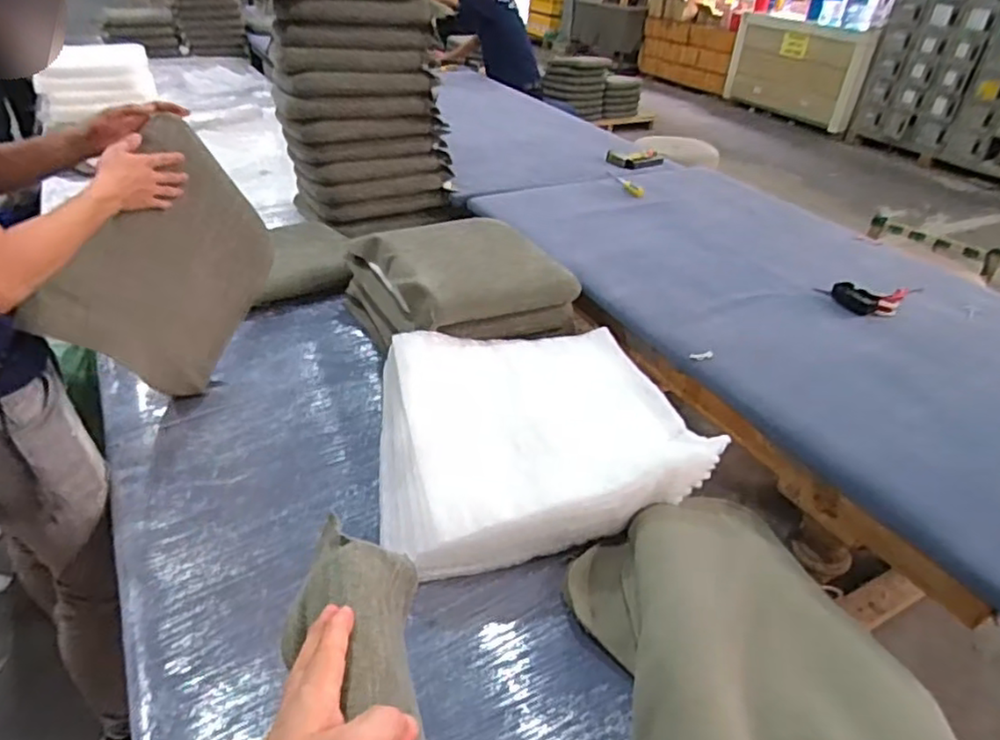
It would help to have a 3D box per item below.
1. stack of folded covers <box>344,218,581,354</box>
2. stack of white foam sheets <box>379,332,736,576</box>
[{"bbox_3d":[-0.102,-0.230,1.547,0.437,0.167,0.430,-13,39,-24],"label":"stack of folded covers"},{"bbox_3d":[0.042,0.086,1.212,0.570,0.077,0.535,-11,38,-12],"label":"stack of white foam sheets"}]

